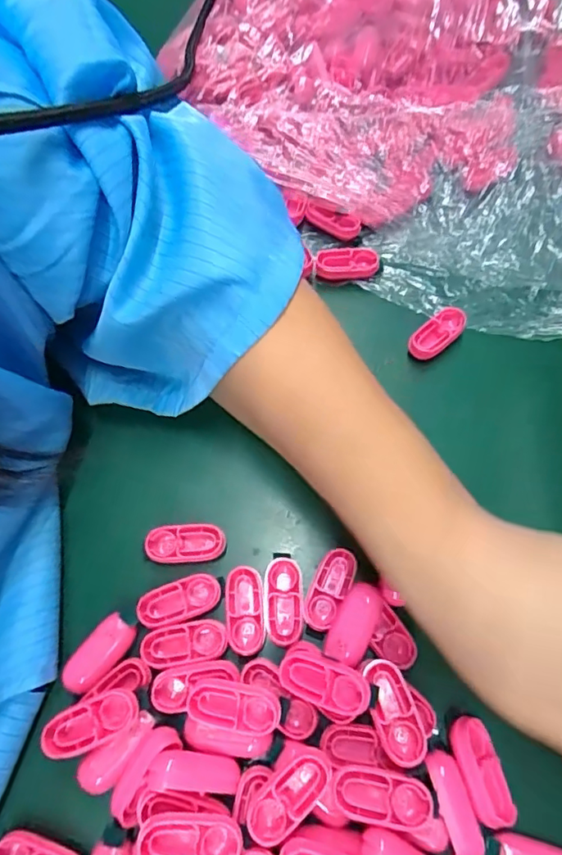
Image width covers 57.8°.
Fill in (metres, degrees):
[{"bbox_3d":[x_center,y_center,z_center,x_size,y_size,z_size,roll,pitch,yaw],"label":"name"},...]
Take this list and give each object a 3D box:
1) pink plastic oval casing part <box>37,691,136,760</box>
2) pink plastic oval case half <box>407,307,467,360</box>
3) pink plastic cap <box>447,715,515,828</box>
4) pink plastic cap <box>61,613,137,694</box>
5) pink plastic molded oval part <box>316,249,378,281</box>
[{"bbox_3d":[-0.070,0.111,0.190,0.034,0.010,0.015,-21,68,-8],"label":"pink plastic oval casing part"},{"bbox_3d":[0.080,-0.047,0.259,0.034,0.008,0.015,-41,73,-15],"label":"pink plastic oval case half"},{"bbox_3d":[0.073,0.124,0.184,0.015,0.005,0.033,-17,68,-7],"label":"pink plastic cap"},{"bbox_3d":[-0.074,0.091,0.204,0.015,0.004,0.032,36,72,15],"label":"pink plastic cap"},{"bbox_3d":[0.035,-0.088,0.275,0.033,0.004,0.017,-1,94,-1],"label":"pink plastic molded oval part"}]

